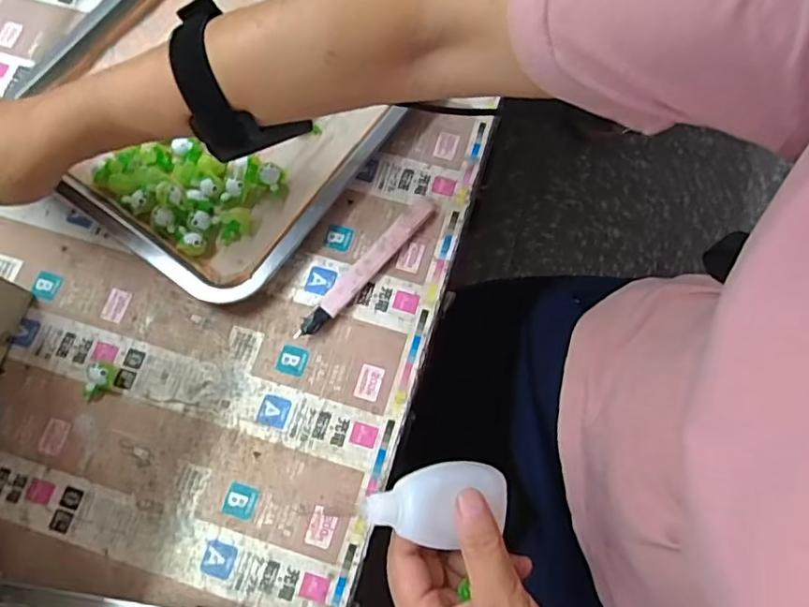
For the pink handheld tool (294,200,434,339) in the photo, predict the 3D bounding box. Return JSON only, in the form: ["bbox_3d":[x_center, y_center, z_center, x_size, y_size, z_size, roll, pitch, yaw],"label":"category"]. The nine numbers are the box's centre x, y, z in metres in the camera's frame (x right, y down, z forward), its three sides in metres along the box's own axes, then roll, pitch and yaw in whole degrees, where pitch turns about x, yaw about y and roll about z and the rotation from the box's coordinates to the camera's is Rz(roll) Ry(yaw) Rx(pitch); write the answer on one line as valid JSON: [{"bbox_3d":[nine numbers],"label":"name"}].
[{"bbox_3d":[-0.026,-0.026,0.419,0.016,0.013,0.132,41,78,12],"label":"pink handheld tool"}]

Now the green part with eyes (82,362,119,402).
[{"bbox_3d":[-0.205,0.052,0.396,0.016,0.016,0.026,14,74,5],"label":"green part with eyes"}]

